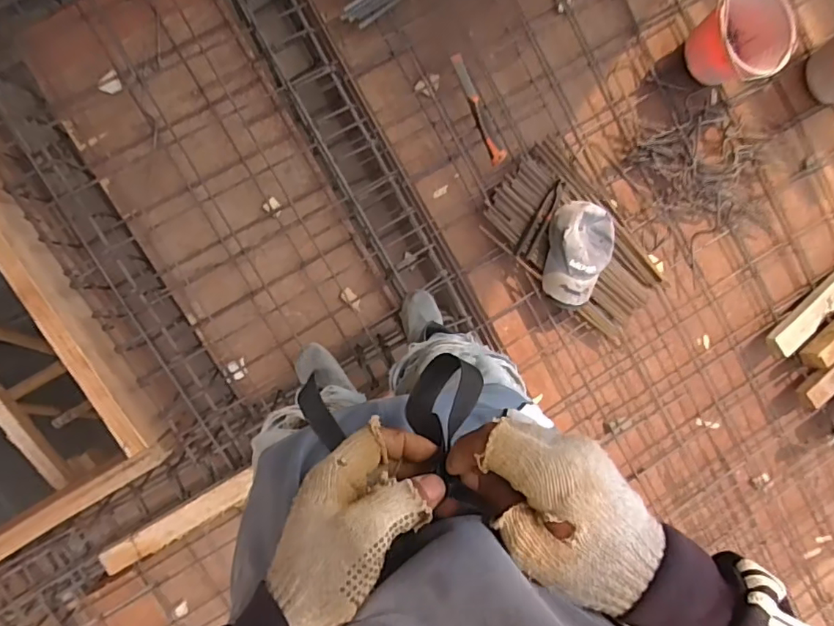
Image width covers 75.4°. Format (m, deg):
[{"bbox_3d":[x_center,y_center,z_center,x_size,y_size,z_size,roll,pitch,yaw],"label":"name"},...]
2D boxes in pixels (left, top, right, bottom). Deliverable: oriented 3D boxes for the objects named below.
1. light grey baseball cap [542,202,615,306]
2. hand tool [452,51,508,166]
[{"bbox_3d":[0.434,-0.158,1.449,0.180,0.108,0.275,17,90,-9],"label":"light grey baseball cap"},{"bbox_3d":[0.163,-0.537,1.426,0.045,0.044,0.303,-24,96,-7],"label":"hand tool"}]

